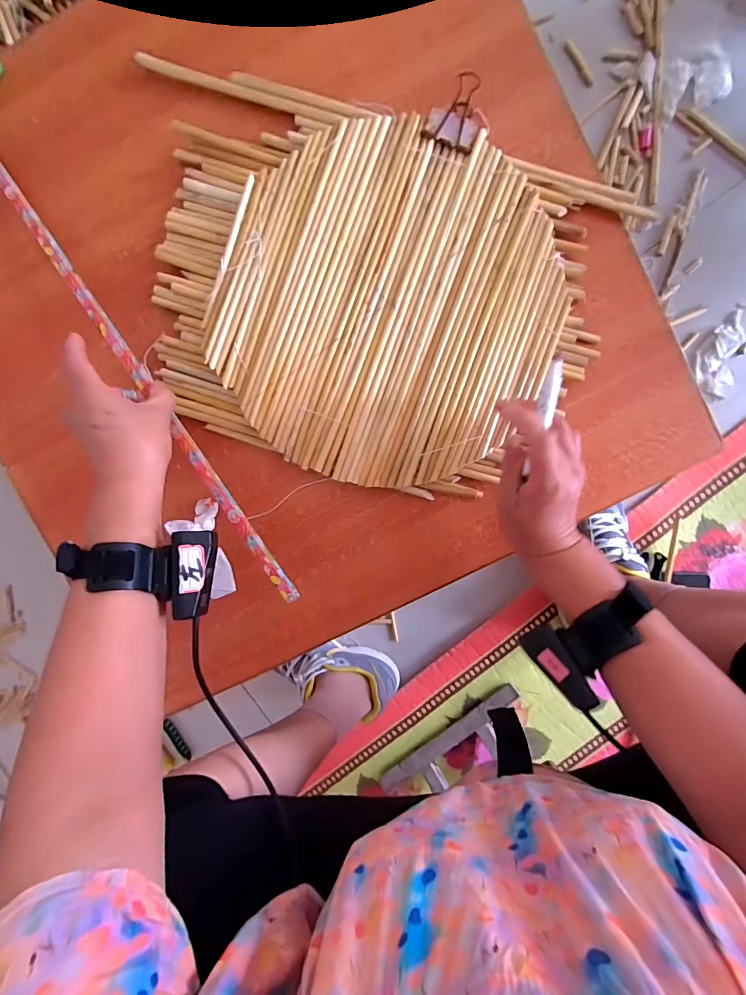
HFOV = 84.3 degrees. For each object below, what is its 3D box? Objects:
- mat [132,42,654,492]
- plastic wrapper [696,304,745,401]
[{"bbox_3d":[-0.005,-0.196,0.412,0.438,0.030,0.344,15,95,2],"label":"mat"},{"bbox_3d":[0.538,-0.226,0.632,0.058,0.013,0.138,16,95,2],"label":"plastic wrapper"}]

